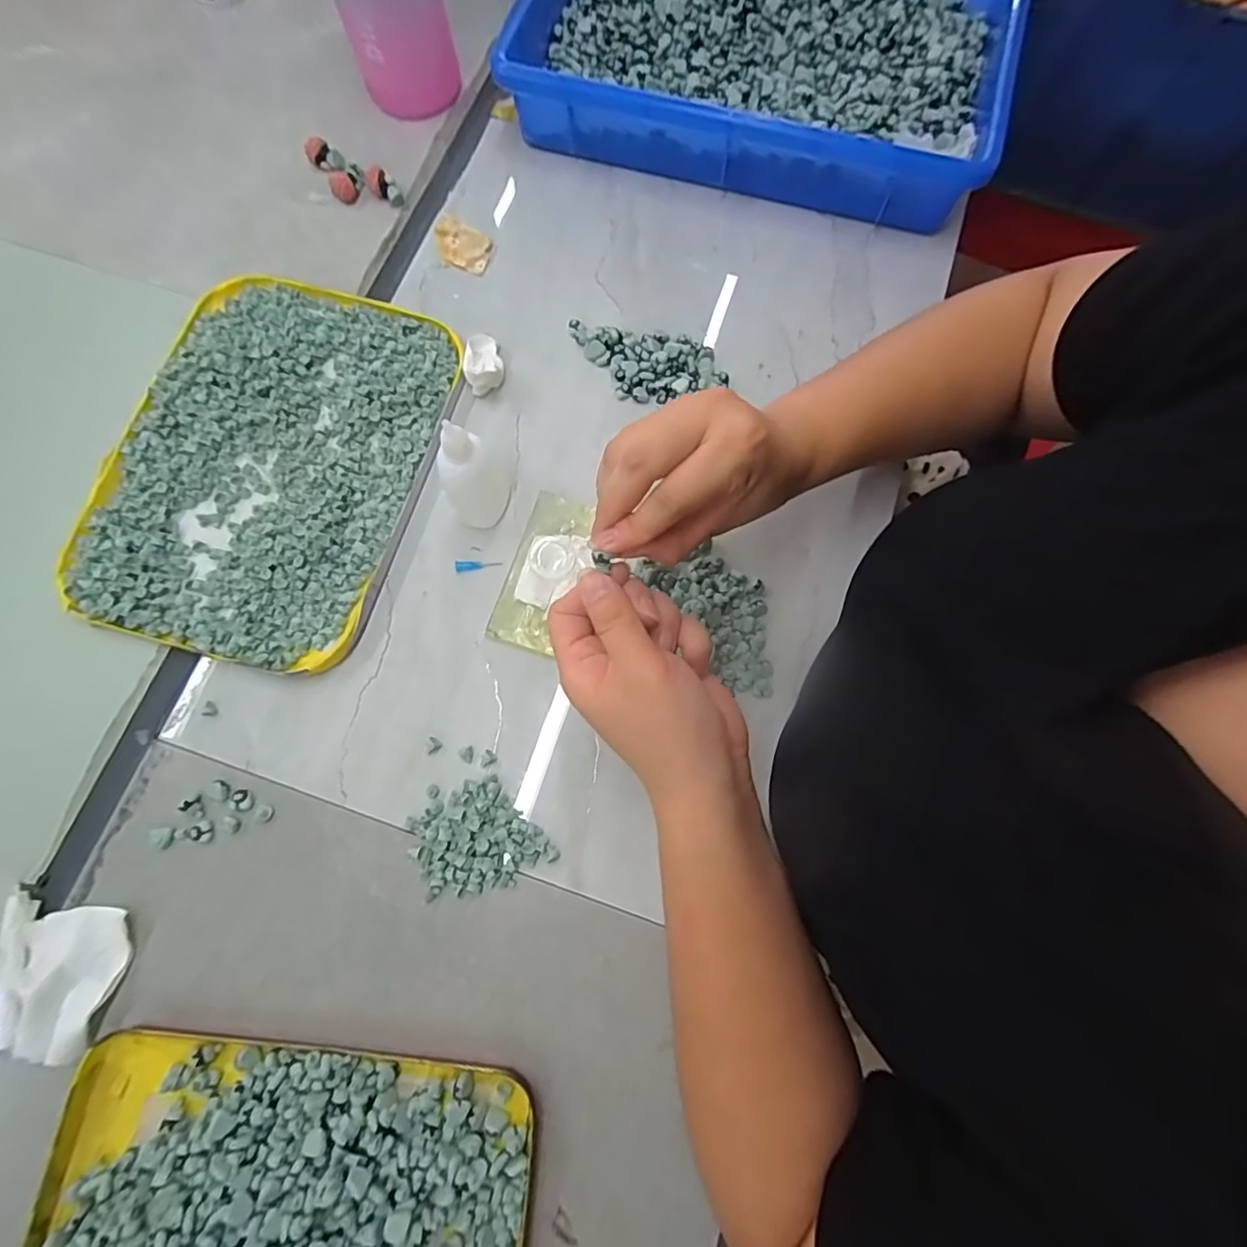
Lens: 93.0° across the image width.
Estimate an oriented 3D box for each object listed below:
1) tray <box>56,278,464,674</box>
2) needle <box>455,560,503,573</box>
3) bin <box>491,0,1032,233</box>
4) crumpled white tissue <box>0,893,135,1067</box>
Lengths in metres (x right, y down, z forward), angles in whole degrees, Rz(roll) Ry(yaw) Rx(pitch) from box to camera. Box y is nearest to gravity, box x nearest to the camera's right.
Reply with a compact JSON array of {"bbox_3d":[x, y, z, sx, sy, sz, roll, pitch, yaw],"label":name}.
[{"bbox_3d":[-0.238,-0.114,0.401,0.199,0.016,0.270,15,75,5],"label":"tray"},{"bbox_3d":[-0.097,-0.040,0.393,0.030,0.006,0.007,-11,74,-3],"label":"needle"},{"bbox_3d":[0.110,-0.455,0.476,0.360,0.070,0.242,16,75,5],"label":"bin"},{"bbox_3d":[-0.314,0.194,0.322,0.073,0.010,0.074,5,75,2],"label":"crumpled white tissue"}]

